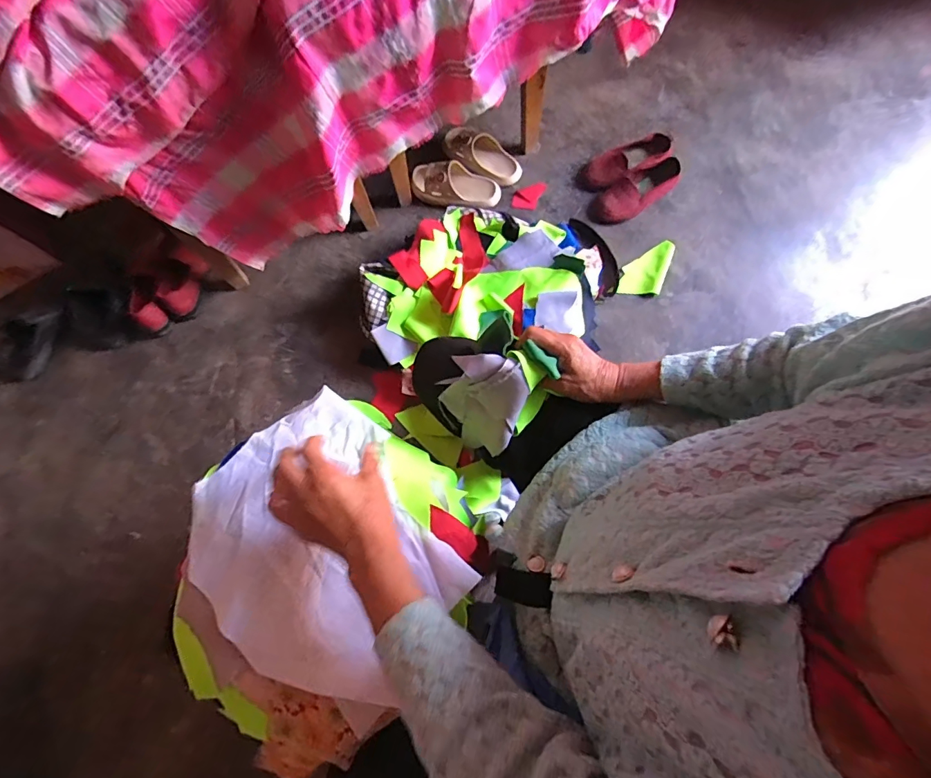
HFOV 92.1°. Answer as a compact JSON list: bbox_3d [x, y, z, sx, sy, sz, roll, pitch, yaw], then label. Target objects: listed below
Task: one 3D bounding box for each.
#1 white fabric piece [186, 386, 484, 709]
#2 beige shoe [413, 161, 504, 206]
[{"bbox_3d":[-0.152,0.159,0.473,0.292,0.029,0.244,39,72,16],"label":"white fabric piece"},{"bbox_3d":[-0.027,-0.503,1.101,0.226,0.060,0.098,13,76,5],"label":"beige shoe"}]

